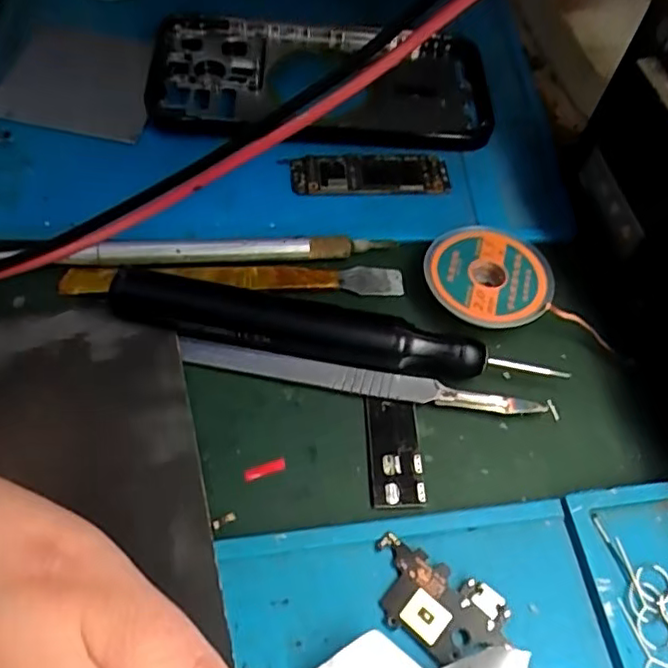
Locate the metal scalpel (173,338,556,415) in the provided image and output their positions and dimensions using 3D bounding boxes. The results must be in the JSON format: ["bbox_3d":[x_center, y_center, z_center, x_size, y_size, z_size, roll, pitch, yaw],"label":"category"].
[{"bbox_3d":[0.008,0.015,0.198,0.118,0.006,0.010,8,58,1],"label":"metal scalpel"}]

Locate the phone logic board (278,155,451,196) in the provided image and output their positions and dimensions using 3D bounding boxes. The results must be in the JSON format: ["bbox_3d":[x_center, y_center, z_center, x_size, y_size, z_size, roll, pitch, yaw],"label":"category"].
[{"bbox_3d":[0.014,-0.064,0.240,0.063,0.004,0.020,-1,58,-4],"label":"phone logic board"}]

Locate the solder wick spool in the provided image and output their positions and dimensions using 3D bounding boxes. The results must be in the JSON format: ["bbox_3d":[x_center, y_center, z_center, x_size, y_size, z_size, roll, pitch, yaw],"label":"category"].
[{"bbox_3d":[0.054,-0.020,0.216,0.044,0.010,0.041,2,58,-3],"label":"solder wick spool"}]

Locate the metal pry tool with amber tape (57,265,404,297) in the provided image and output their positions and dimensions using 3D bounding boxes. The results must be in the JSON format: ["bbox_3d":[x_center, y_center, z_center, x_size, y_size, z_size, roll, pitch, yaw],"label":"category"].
[{"bbox_3d":[-0.034,-0.019,0.213,0.118,0.004,0.013,-2,58,-5],"label":"metal pry tool with amber tape"}]

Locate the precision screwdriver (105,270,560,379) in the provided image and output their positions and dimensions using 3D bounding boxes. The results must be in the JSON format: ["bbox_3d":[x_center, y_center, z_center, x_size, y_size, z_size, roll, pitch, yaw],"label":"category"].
[{"bbox_3d":[-0.003,-0.001,0.200,0.142,0.017,0.017,8,58,1],"label":"precision screwdriver"}]

